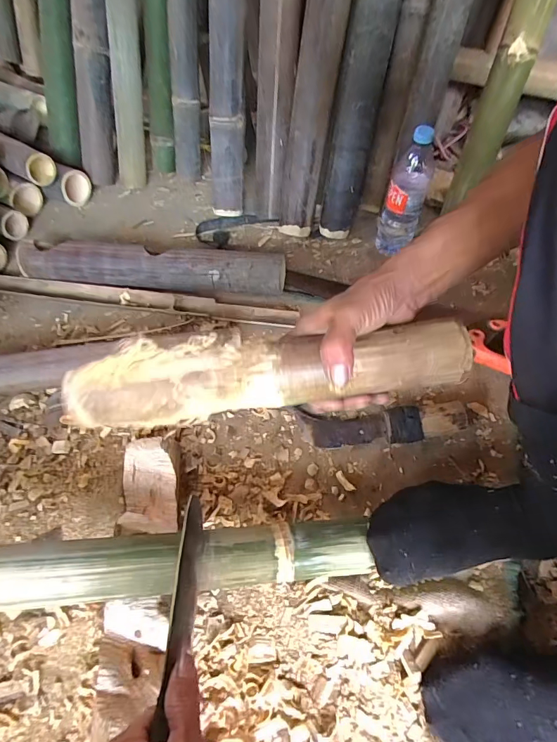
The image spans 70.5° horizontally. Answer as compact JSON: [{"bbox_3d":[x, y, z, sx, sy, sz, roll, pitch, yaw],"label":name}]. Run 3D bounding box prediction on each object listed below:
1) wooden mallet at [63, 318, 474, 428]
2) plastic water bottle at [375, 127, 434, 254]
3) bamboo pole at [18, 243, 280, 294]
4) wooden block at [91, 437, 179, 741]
[{"bbox_3d":[-0.014,0.001,0.355,0.346,0.056,0.058,-6,54,4],"label":"wooden mallet"},{"bbox_3d":[0.235,-0.324,0.737,0.074,0.236,0.056,14,54,11],"label":"plastic water bottle"},{"bbox_3d":[-0.235,-0.188,0.735,0.492,0.077,0.068,6,53,5],"label":"bamboo pole"},{"bbox_3d":[-0.153,0.221,0.450,0.077,0.053,0.299,-7,54,-5],"label":"wooden block"}]

